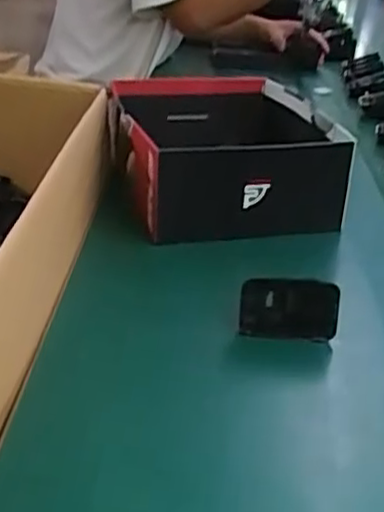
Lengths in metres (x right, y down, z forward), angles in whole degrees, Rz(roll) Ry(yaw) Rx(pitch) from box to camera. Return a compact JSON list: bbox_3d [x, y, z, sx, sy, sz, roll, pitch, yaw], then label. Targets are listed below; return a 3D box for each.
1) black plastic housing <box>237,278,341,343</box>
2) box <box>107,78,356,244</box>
[{"bbox_3d":[0.069,0.039,0.509,0.069,0.043,0.019,7,27,2],"label":"black plastic housing"},{"bbox_3d":[0.030,-0.109,0.729,0.210,0.088,0.253,-1,28,-13],"label":"box"}]

